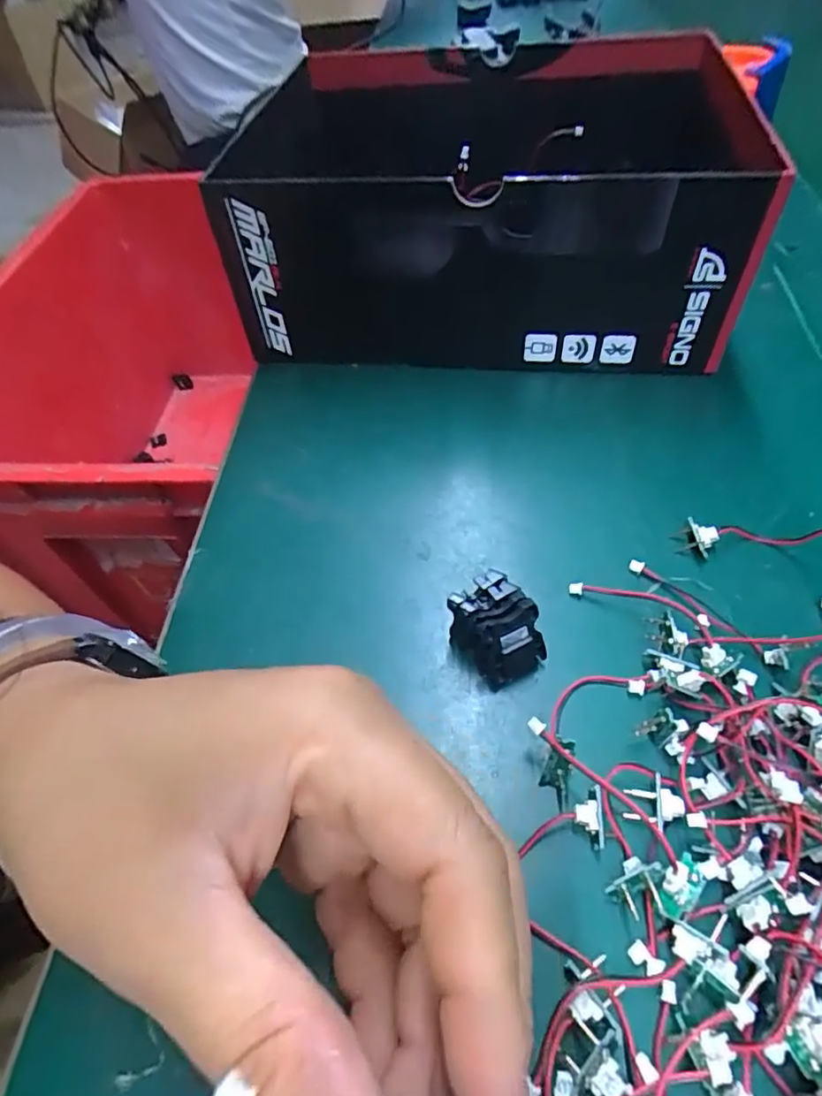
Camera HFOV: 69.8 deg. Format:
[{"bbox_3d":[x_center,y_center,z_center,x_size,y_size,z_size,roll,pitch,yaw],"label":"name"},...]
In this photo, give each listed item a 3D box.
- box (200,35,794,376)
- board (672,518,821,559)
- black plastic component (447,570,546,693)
[{"bbox_3d":[0.043,-0.198,0.330,0.268,0.087,0.218,2,52,6],"label":"box"},{"bbox_3d":[0.136,-0.005,0.225,0.065,0.007,0.013,-4,52,1],"label":"board"},{"bbox_3d":[0.029,0.028,0.198,0.022,0.024,0.029,-28,56,-17],"label":"black plastic component"}]

